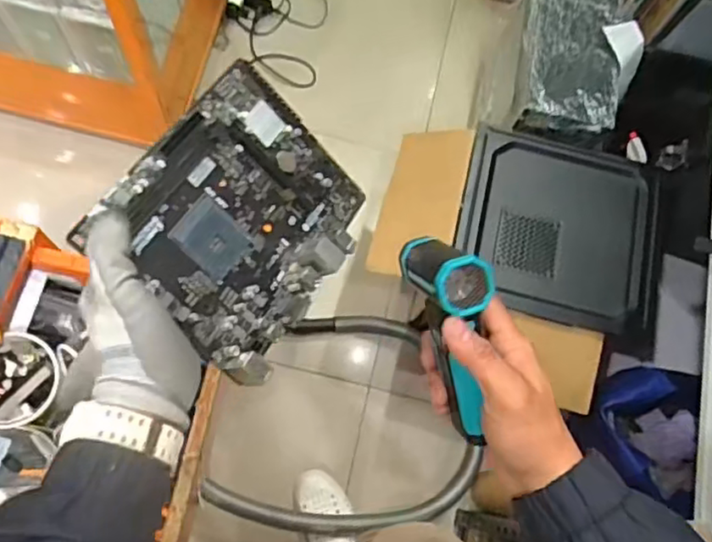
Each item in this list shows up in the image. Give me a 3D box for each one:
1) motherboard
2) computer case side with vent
[{"bbox_3d":[-0.087,-0.049,0.523,0.174,0.029,0.221,47,55,-22],"label":"motherboard"},{"bbox_3d":[0.410,-0.101,1.276,0.391,0.036,0.410,15,69,0],"label":"computer case side with vent"}]

